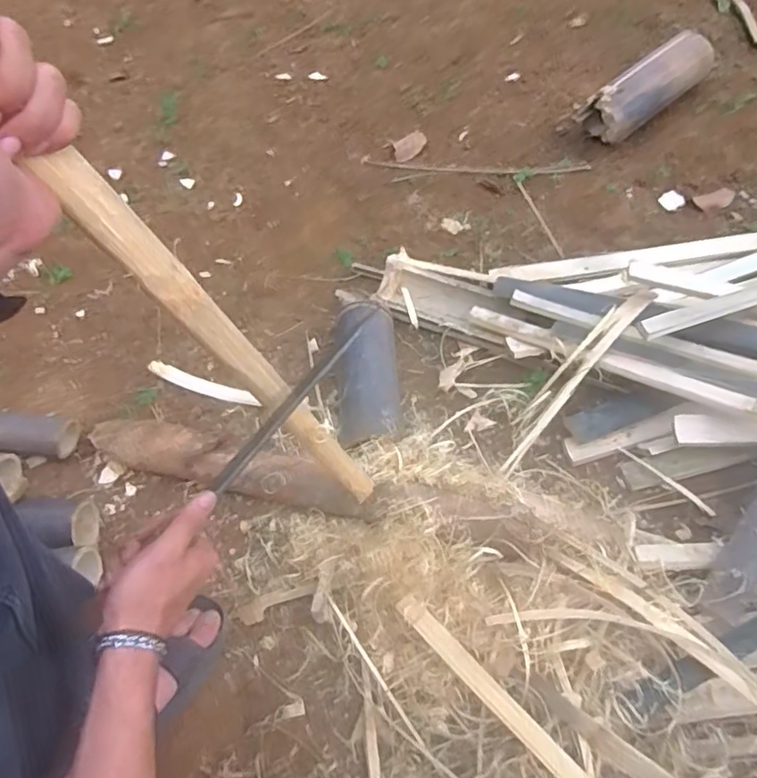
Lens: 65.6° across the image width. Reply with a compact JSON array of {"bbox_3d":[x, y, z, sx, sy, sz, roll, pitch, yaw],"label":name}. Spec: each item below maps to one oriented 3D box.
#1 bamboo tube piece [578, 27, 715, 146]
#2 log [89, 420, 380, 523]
[{"bbox_3d":[0.568,-0.624,1.228,0.326,0.114,0.115,-32,63,-15],"label":"bamboo tube piece"},{"bbox_3d":[-0.198,0.107,0.802,0.413,0.054,0.068,12,61,10],"label":"log"}]

